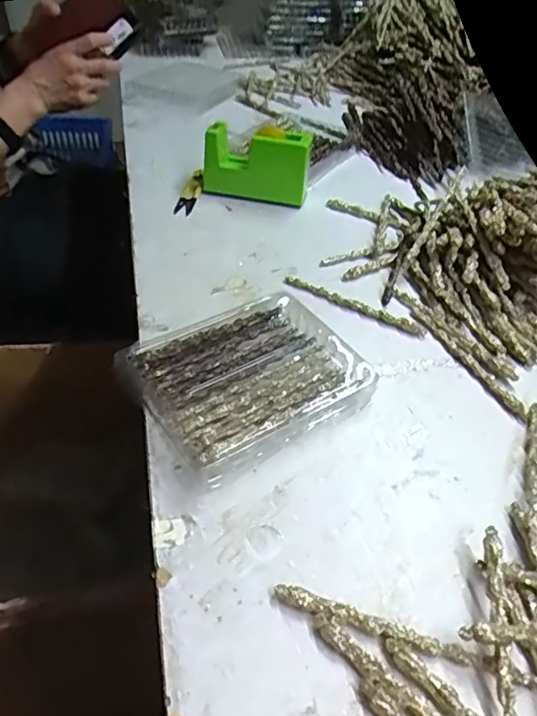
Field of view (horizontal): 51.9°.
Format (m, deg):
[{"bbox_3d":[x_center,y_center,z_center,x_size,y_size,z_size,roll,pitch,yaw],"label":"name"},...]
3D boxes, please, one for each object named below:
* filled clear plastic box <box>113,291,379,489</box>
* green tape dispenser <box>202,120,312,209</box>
[{"bbox_3d":[-0.014,0.015,0.471,0.179,0.030,0.148,-24,50,-26],"label":"filled clear plastic box"},{"bbox_3d":[-0.016,-0.245,0.698,0.133,0.083,0.061,3,44,-1],"label":"green tape dispenser"}]

